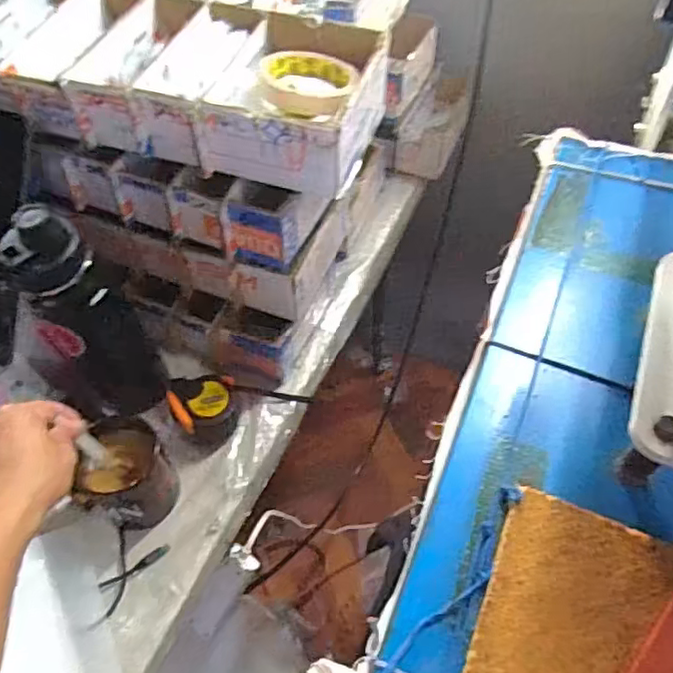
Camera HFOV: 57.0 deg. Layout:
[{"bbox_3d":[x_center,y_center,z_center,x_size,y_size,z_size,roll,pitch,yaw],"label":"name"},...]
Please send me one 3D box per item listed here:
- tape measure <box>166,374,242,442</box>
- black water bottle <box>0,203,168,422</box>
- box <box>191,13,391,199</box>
[{"bbox_3d":[-0.147,0.078,0.683,0.077,0.043,0.074,3,61,-3],"label":"tape measure"},{"bbox_3d":[-0.262,-0.017,0.631,0.115,0.299,0.091,-34,58,-20],"label":"black water bottle"},{"bbox_3d":[-0.037,-0.218,0.583,0.139,0.075,0.160,12,55,13],"label":"box"}]

